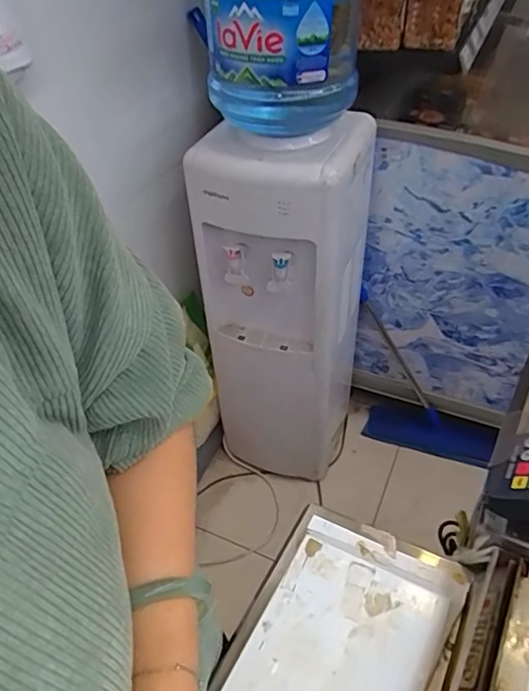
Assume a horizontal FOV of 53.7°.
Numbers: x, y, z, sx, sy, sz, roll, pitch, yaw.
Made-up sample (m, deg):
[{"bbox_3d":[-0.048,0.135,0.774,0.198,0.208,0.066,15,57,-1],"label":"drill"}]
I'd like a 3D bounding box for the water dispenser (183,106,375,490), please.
[{"bbox_3d":[0.042,-0.079,1.316,0.332,0.870,0.356,11,45,15],"label":"water dispenser"}]

